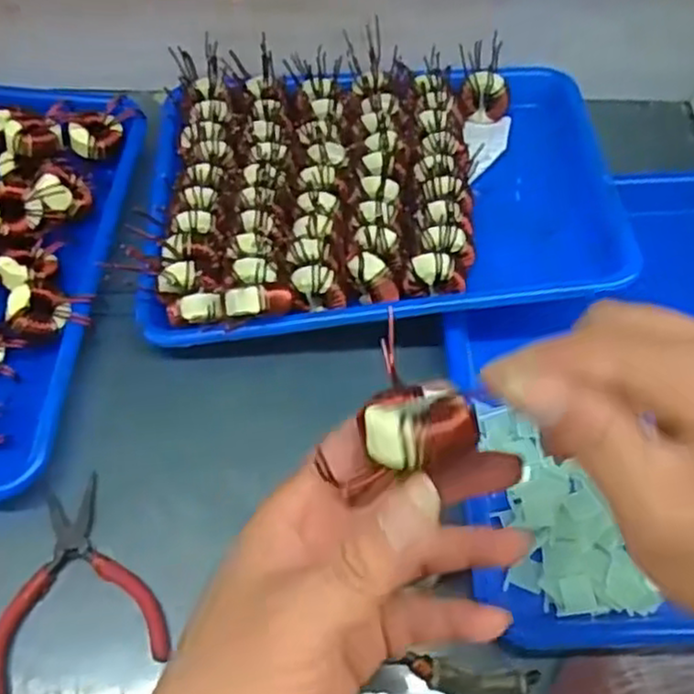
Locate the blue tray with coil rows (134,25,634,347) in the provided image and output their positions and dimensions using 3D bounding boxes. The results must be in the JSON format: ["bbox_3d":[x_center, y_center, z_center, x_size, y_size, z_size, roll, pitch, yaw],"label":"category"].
[{"bbox_3d":[0.017,-0.125,0.512,0.315,0.064,0.244,-4,61,-5],"label":"blue tray with coil rows"}]

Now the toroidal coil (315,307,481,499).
[{"bbox_3d":[0.022,0.015,0.261,0.037,0.023,0.059,-16,68,-7],"label":"toroidal coil"}]

